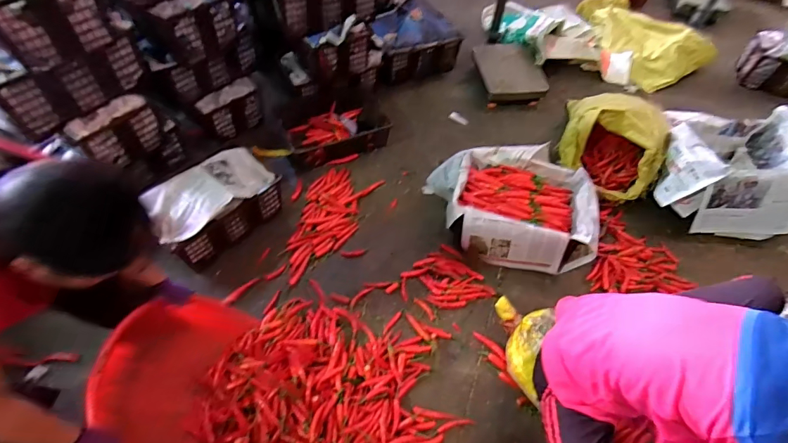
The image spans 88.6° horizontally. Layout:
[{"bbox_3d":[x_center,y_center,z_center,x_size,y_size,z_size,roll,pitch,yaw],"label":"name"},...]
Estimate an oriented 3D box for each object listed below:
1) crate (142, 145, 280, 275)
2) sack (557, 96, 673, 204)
[{"bbox_3d":[-0.639,-0.068,1.463,0.245,0.245,0.437,39,61,22],"label":"crate"},{"bbox_3d":[0.891,-0.322,1.675,0.417,0.316,0.266,31,61,18],"label":"sack"}]

